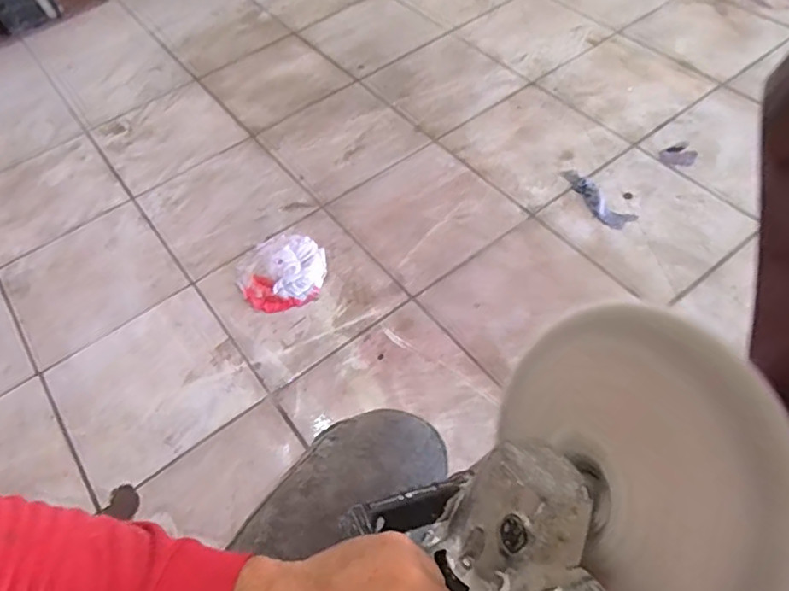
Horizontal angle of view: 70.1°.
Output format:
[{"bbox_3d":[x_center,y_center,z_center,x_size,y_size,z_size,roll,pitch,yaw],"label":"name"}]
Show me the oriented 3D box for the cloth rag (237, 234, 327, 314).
[{"bbox_3d":[-0.212,-0.050,1.056,0.161,0.032,0.163,-19,57,-8],"label":"cloth rag"}]

